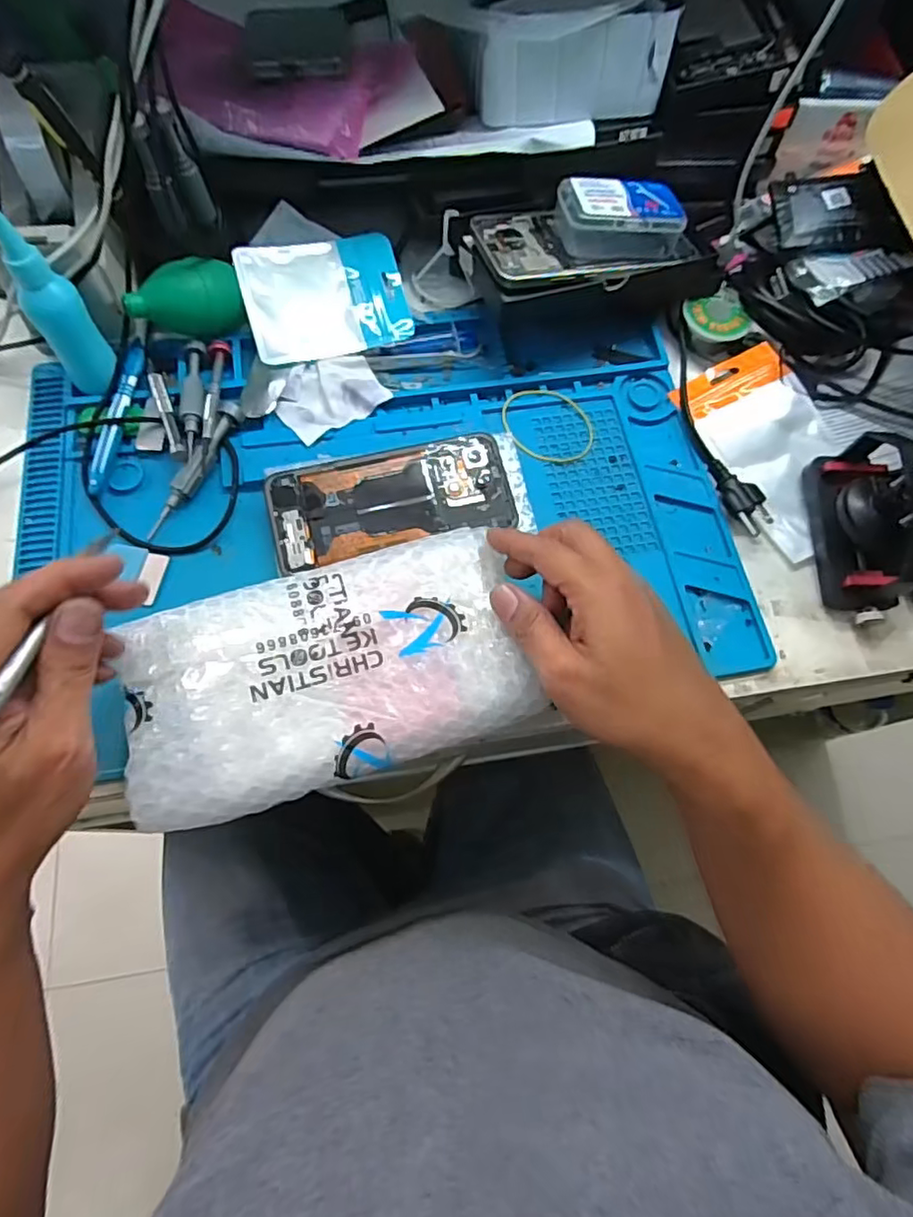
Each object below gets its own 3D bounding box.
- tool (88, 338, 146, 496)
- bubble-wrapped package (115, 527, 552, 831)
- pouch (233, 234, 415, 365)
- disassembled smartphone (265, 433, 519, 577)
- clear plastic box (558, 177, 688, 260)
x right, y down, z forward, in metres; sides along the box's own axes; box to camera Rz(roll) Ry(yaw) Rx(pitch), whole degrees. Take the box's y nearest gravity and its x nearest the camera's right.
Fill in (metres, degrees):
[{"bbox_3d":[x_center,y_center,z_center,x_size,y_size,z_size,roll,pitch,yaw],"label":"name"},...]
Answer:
[{"bbox_3d":[-0.240,-0.137,0.428,0.014,0.011,0.122,6,69,0],"label":"tool"},{"bbox_3d":[-0.070,0.034,0.343,0.214,0.022,0.123,-16,71,-8],"label":"bubble-wrapped package"},{"bbox_3d":[-0.098,-0.237,0.460,0.119,0.006,0.091,-14,87,-14],"label":"pouch"},{"bbox_3d":[-0.043,-0.073,0.409,0.159,0.009,0.076,-11,70,-6],"label":"disassembled smartphone"},{"bbox_3d":[0.116,-0.282,0.439,0.089,0.033,0.049,-12,70,-7],"label":"clear plastic box"}]

